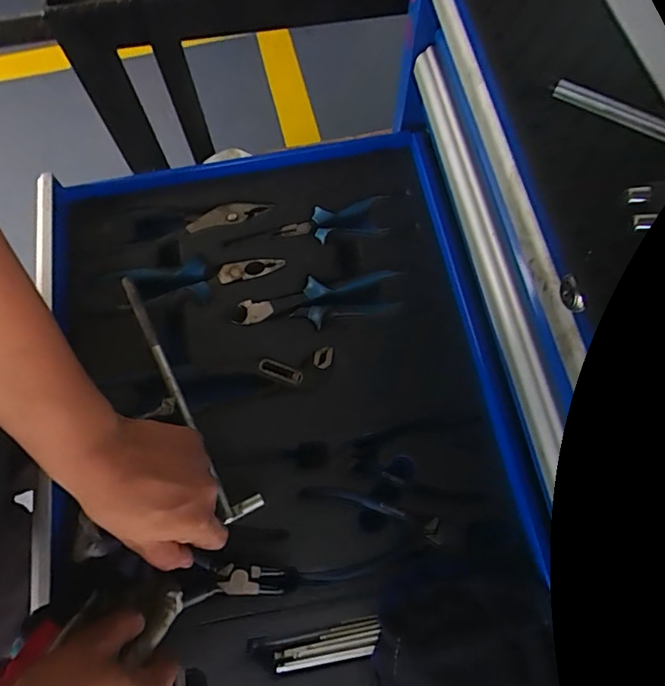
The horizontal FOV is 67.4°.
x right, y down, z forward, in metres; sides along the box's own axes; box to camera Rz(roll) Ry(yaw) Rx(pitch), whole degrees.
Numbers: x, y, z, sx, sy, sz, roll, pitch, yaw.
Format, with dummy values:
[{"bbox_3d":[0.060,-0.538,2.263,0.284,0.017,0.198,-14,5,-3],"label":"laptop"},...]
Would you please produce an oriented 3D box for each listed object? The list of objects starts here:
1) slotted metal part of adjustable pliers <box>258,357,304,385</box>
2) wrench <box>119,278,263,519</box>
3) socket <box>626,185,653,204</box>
[{"bbox_3d":[-0.050,0.027,0.476,0.044,0.004,0.015,23,73,9],"label":"slotted metal part of adjustable pliers"},{"bbox_3d":[-0.139,0.042,0.457,0.032,0.013,0.255,-30,73,-9],"label":"wrench"},{"bbox_3d":[0.147,-0.071,0.239,0.010,0.005,0.008,0,71,1],"label":"socket"}]

